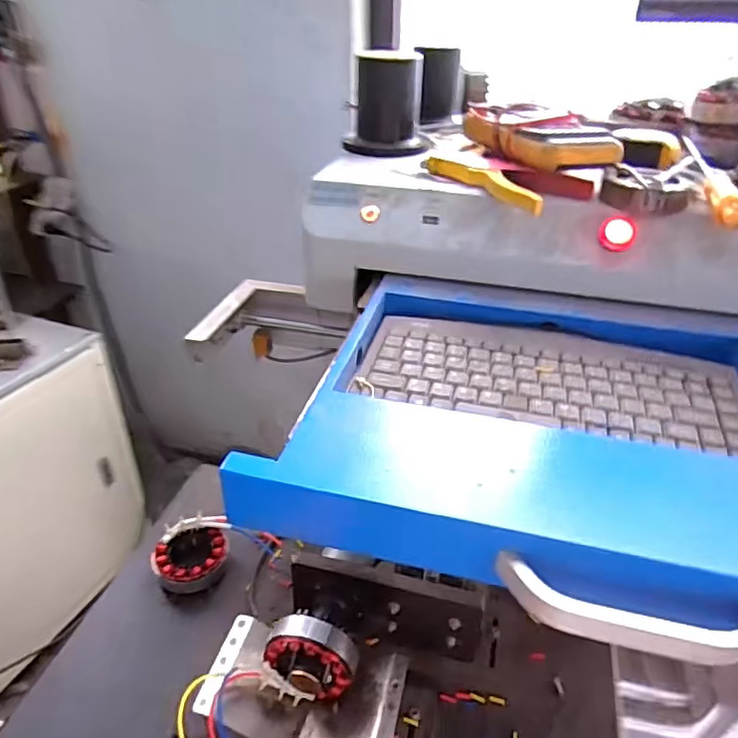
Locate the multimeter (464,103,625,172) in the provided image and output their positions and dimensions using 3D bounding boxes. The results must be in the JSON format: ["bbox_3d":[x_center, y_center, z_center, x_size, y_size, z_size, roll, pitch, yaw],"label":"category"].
[{"bbox_3d":[0.179,-0.241,0.605,0.112,0.036,0.157,-5,34,-13],"label":"multimeter"}]

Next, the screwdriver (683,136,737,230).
[{"bbox_3d":[0.336,-0.188,0.574,0.028,0.025,0.253,12,34,13],"label":"screwdriver"}]

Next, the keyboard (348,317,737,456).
[{"bbox_3d":[0.146,0.004,0.475,0.294,0.018,0.126,11,34,11],"label":"keyboard"}]

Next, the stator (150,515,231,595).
[{"bbox_3d":[-0.217,0.235,0.717,0.092,0.052,0.078,-9,35,-19],"label":"stator"}]

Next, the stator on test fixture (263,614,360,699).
[{"bbox_3d":[-0.057,0.279,0.552,0.087,0.069,0.051,10,33,9],"label":"stator on test fixture"}]

